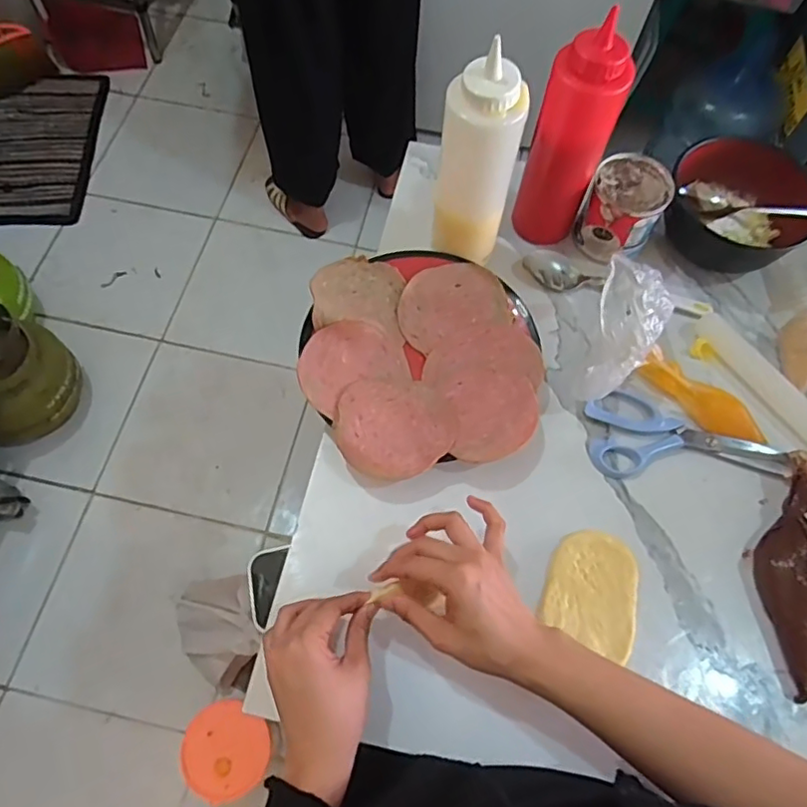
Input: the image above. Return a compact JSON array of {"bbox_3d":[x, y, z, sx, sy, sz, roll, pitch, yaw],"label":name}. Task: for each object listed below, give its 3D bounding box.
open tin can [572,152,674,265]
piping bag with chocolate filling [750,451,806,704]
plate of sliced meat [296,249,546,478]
[{"bbox_3d":[0.215,-0.191,0.594,0.072,0.077,0.070,1,65,-1],"label":"open tin can"},{"bbox_3d":[0.317,0.128,0.478,0.055,0.045,0.194,15,65,5],"label":"piping bag with chocolate filling"},{"bbox_3d":[0.015,-0.043,0.549,0.208,0.033,0.217,1,65,-1],"label":"plate of sliced meat"}]

